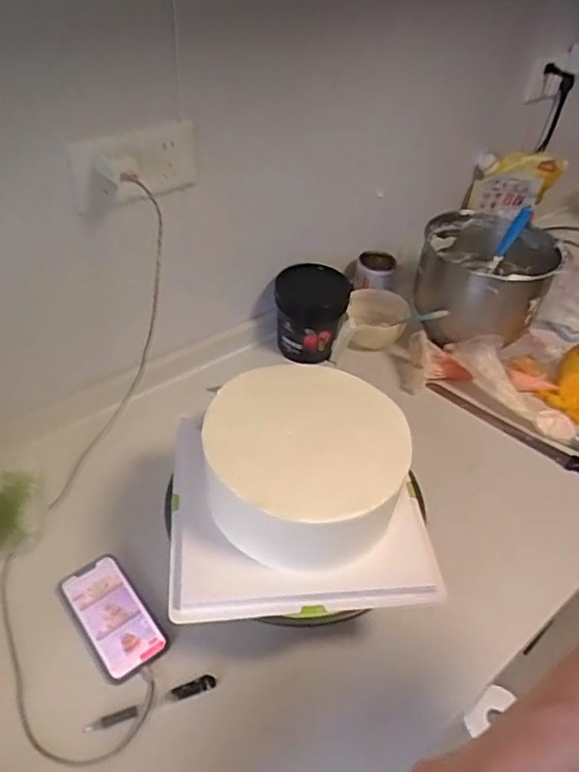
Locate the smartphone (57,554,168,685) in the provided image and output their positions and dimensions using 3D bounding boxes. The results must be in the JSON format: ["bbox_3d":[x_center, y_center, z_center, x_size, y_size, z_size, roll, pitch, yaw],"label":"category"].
[{"bbox_3d":[-0.208,0.266,0.688,0.077,0.017,0.153,-28,52,-31],"label":"smartphone"}]

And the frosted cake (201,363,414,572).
[{"bbox_3d":[0.019,0.079,0.618,0.194,0.106,0.213,3,43,-3],"label":"frosted cake"}]

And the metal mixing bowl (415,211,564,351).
[{"bbox_3d":[0.343,-0.188,1.041,0.225,0.156,0.230,14,44,9],"label":"metal mixing bowl"}]

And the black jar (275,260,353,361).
[{"bbox_3d":[0.039,-0.126,1.038,0.112,0.145,0.122,3,43,-3],"label":"black jar"}]

